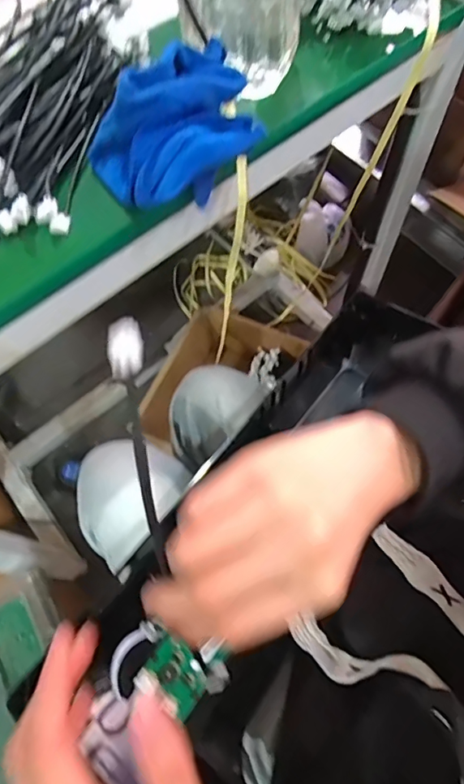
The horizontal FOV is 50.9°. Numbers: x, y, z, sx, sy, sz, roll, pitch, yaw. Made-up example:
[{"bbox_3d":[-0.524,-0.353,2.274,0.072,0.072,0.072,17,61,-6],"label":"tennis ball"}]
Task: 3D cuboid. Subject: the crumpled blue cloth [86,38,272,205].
[{"bbox_3d":[-0.041,-0.206,0.379,0.129,0.067,0.091,-34,68,-11],"label":"crumpled blue cloth"}]

